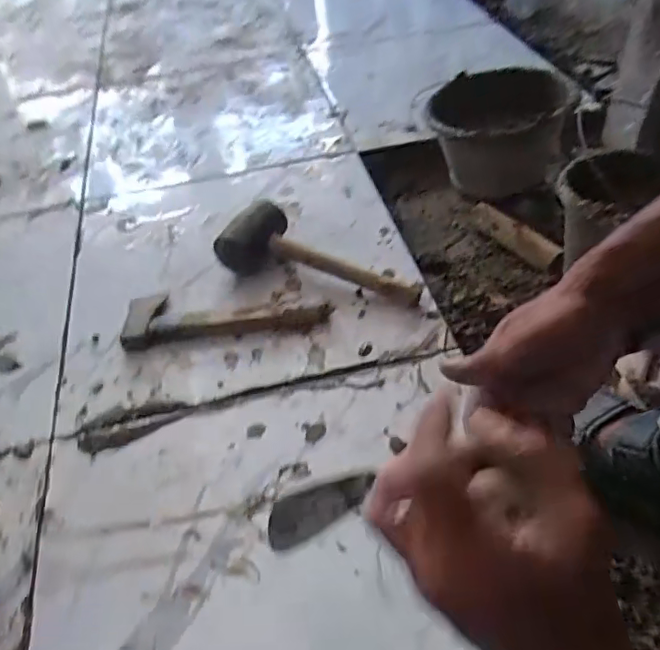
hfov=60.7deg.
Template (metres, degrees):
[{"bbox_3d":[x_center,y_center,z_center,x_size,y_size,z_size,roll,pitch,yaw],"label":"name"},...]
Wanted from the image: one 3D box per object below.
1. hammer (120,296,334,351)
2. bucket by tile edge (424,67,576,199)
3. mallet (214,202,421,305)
[{"bbox_3d":[-0.137,-0.019,0.757,0.268,0.026,0.091,-9,46,-2],"label":"hammer"},{"bbox_3d":[0.281,-0.336,0.976,0.224,0.150,0.202,-10,46,-3],"label":"bucket by tile edge"},{"bbox_3d":[-0.008,-0.108,0.788,0.286,0.054,0.121,10,48,15],"label":"mallet"}]

